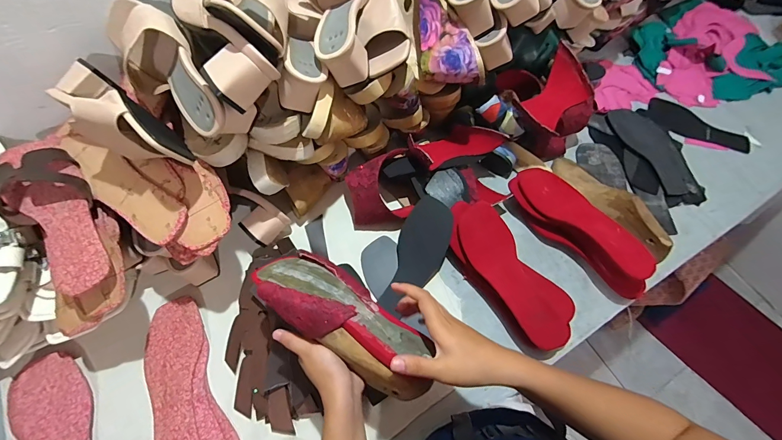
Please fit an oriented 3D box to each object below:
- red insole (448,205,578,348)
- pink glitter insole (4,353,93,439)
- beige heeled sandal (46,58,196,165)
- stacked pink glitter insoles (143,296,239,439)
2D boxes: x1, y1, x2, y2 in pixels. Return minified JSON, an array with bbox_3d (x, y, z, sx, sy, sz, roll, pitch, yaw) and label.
[{"bbox_3d":[0.183,0.074,0.524,0.085,0.035,0.243,-32,71,-14],"label":"red insole"},{"bbox_3d":[-0.450,0.296,0.463,0.095,0.014,0.243,-37,71,-20],"label":"pink glitter insole"},{"bbox_3d":[-0.328,-0.120,0.416,0.234,0.095,0.066,31,69,28],"label":"beige heeled sandal"},{"bbox_3d":[-0.302,0.244,0.492,0.094,0.016,0.248,-25,69,-11],"label":"stacked pink glitter insoles"}]

